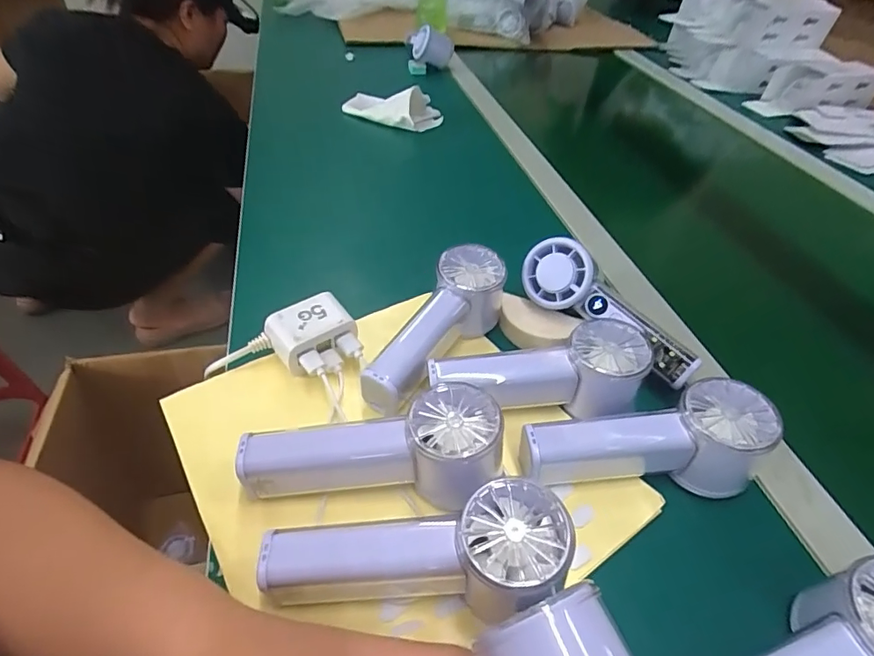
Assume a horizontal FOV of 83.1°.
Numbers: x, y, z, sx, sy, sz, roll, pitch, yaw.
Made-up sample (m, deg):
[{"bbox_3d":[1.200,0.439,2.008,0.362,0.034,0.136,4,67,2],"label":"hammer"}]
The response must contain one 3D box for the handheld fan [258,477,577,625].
[{"bbox_3d":[-0.011,0.116,0.243,0.145,0.051,0.052,-3,44,-10],"label":"handheld fan"}]

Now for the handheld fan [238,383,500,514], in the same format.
[{"bbox_3d":[-0.038,0.076,0.290,0.149,0.055,0.053,-6,45,-13],"label":"handheld fan"}]

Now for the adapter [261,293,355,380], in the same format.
[{"bbox_3d":[-0.095,0.004,0.373,0.058,0.037,0.035,-22,50,-27],"label":"adapter"}]

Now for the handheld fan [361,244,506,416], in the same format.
[{"bbox_3d":[0.002,0.000,0.371,0.052,0.055,0.150,23,46,17],"label":"handheld fan"}]

